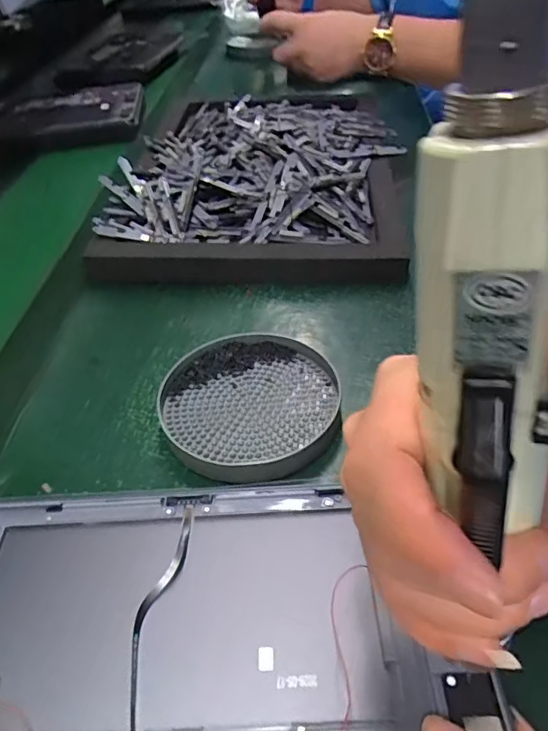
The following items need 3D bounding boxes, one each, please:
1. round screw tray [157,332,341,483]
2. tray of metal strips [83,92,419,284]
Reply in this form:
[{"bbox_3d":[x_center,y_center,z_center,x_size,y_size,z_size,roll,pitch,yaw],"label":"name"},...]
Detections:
[{"bbox_3d":[-0.016,0.025,0.353,0.111,0.018,0.114,-2,44,2],"label":"round screw tray"},{"bbox_3d":[-0.012,-0.218,0.585,0.283,0.054,0.386,-1,43,8],"label":"tray of metal strips"}]

